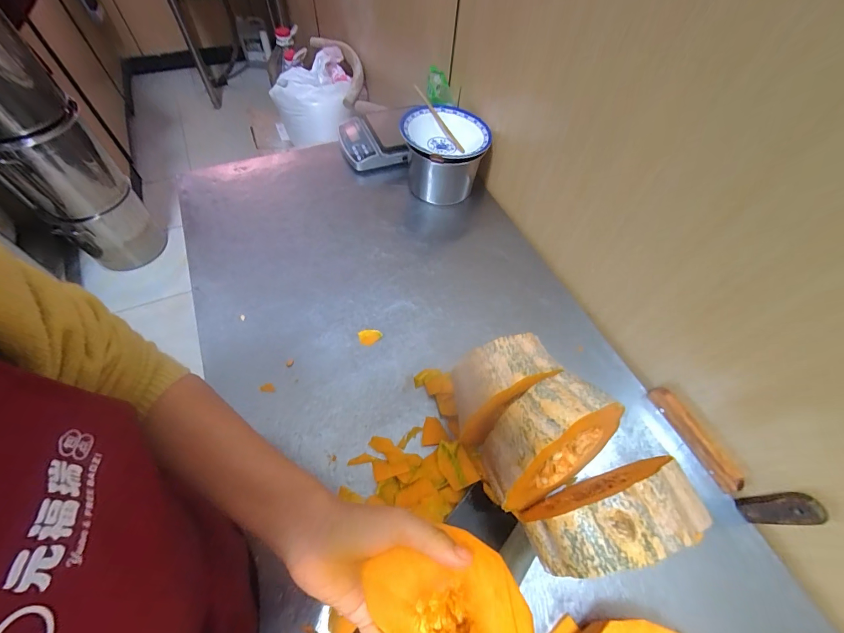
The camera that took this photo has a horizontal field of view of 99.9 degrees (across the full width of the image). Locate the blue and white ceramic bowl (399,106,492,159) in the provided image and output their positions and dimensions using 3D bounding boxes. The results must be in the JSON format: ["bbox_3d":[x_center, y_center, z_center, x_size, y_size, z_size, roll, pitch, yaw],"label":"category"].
[{"bbox_3d":[0.046,-0.349,0.687,0.162,0.054,0.157,1,58,-2],"label":"blue and white ceramic bowl"}]

